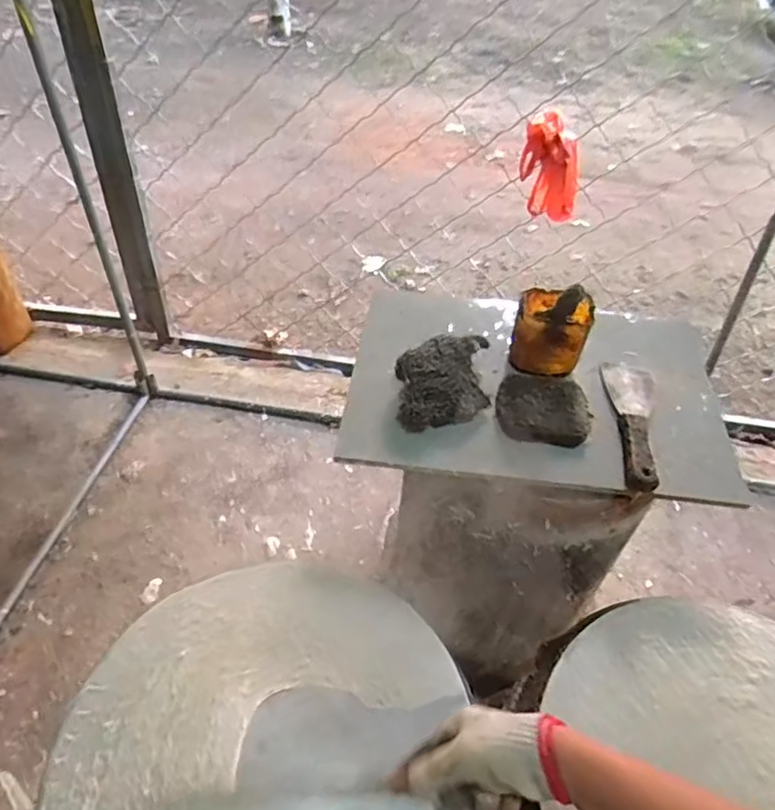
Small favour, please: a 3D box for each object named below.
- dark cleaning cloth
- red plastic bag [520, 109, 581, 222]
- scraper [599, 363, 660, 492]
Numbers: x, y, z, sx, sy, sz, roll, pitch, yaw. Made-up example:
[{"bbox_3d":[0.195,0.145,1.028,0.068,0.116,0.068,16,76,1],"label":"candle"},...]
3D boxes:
[{"bbox_3d":[0.072,-0.035,0.759,0.118,0.044,0.136,0,46,-3],"label":"dark cleaning cloth"},{"bbox_3d":[0.449,-0.659,1.651,0.161,0.275,0.059,16,36,30],"label":"red plastic bag"},{"bbox_3d":[0.312,0.020,0.738,0.061,0.021,0.211,6,46,2],"label":"scraper"}]

